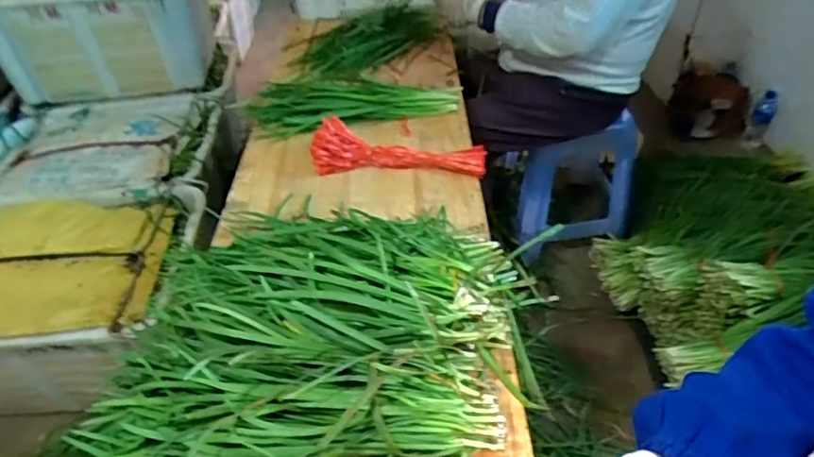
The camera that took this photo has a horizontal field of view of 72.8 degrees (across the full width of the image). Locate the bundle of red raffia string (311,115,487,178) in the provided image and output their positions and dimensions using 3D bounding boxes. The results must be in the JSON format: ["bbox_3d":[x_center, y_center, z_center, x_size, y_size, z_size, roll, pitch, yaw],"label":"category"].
[{"bbox_3d":[-0.014,-0.148,1.024,0.316,0.083,0.067,1,41,5],"label":"bundle of red raffia string"}]

